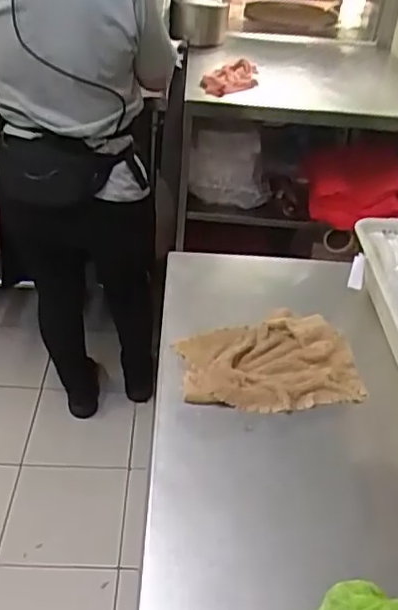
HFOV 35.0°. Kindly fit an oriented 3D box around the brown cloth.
[{"bbox_3d":[0.092,0.073,0.887,0.242,0.024,0.187,-7,38,-15],"label":"brown cloth"}]

